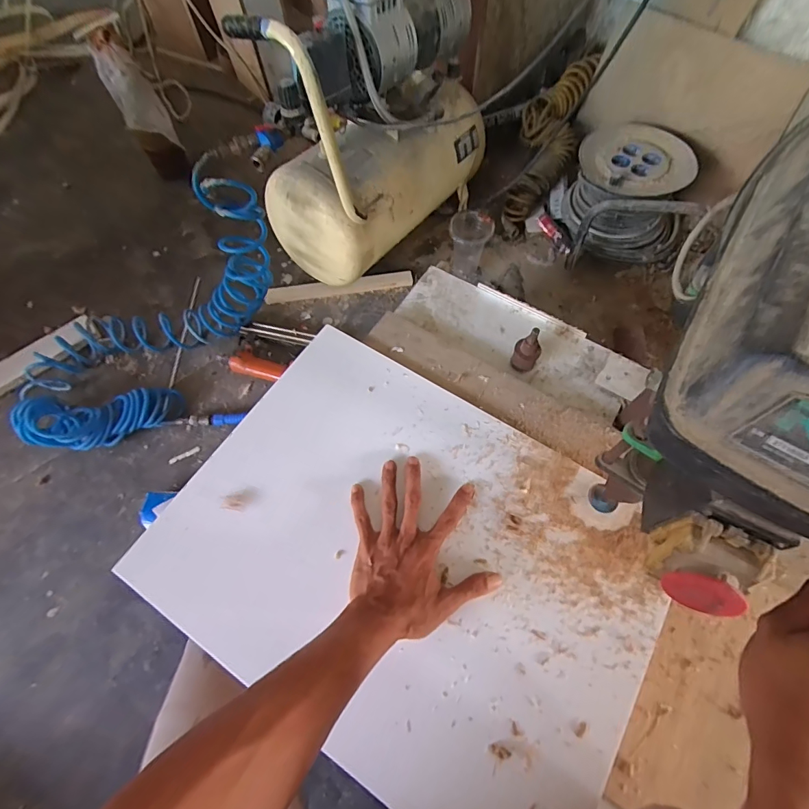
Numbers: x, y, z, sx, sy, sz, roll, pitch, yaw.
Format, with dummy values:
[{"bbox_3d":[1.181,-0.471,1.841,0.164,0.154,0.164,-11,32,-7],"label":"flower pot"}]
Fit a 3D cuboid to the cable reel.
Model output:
[{"bbox_3d":[0.458,-0.433,0.899,0.215,0.157,0.287,5,65,4],"label":"cable reel"}]

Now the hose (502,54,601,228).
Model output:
[{"bbox_3d":[0.320,-0.603,0.981,0.135,0.091,0.401,22,94,9],"label":"hose"}]

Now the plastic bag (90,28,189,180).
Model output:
[{"bbox_3d":[-0.583,-0.652,0.975,0.089,0.288,0.077,-27,67,-11],"label":"plastic bag"}]

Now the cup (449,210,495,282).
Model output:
[{"bbox_3d":[0.136,-0.332,0.927,0.085,0.136,0.085,0,65,1],"label":"cup"}]

